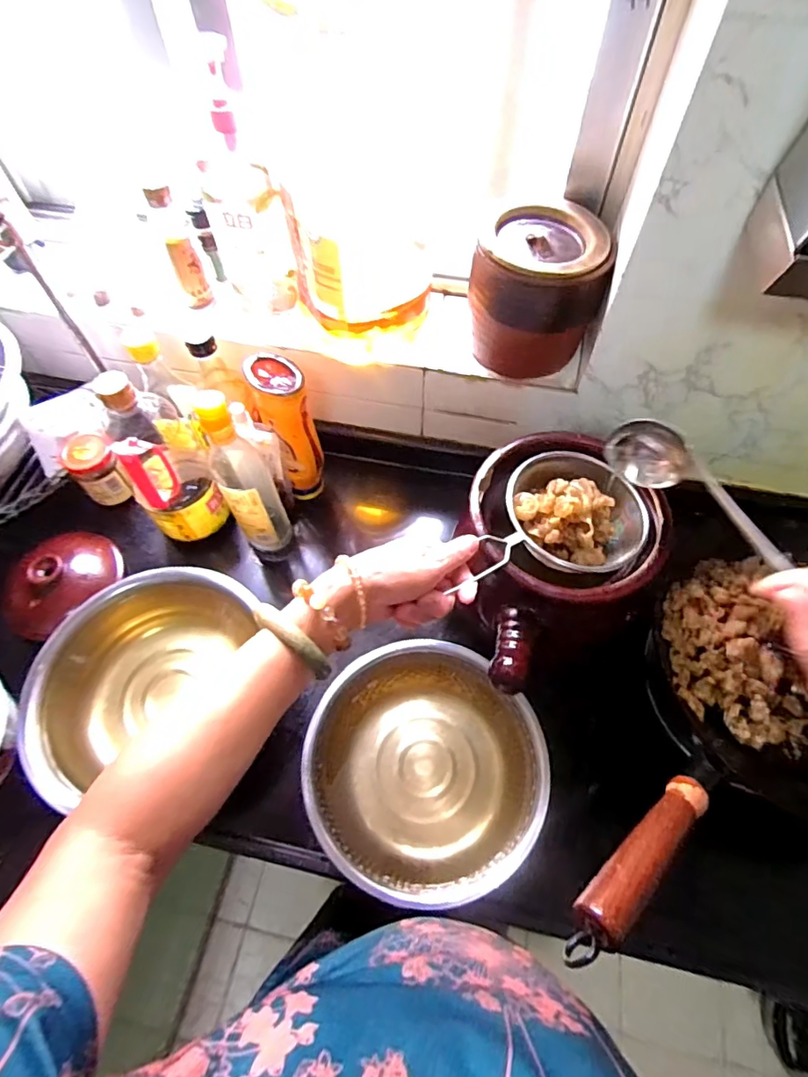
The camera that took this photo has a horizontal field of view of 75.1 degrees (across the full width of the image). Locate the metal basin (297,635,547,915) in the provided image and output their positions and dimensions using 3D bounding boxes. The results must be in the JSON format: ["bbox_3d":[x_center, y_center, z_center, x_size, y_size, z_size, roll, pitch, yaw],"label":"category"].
[{"bbox_3d":[0.020,0.234,0.550,0.225,0.068,0.242,0,61,0],"label":"metal basin"}]

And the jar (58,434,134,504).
[{"bbox_3d":[-0.423,-0.096,0.722,0.056,0.092,0.070,-37,68,-19],"label":"jar"}]

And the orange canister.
[{"bbox_3d":[-0.140,-0.126,0.667,0.061,0.224,0.055,-15,62,-8],"label":"orange canister"}]

